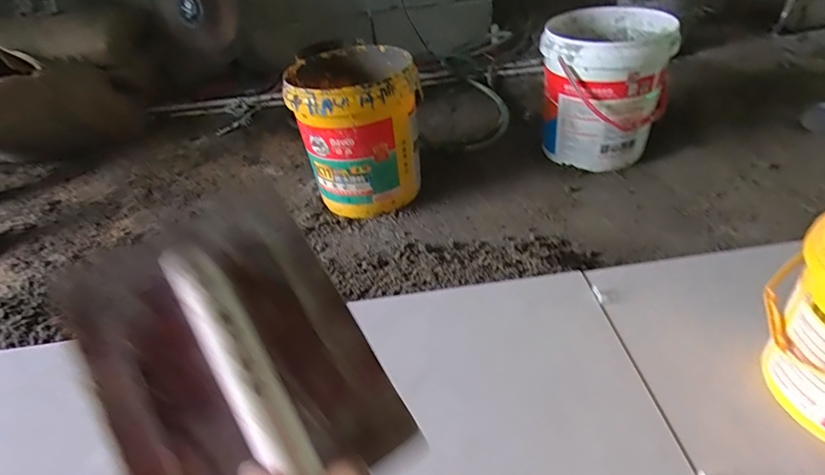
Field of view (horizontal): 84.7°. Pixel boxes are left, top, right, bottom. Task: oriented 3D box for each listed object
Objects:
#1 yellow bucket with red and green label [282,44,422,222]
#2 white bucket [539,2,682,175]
[{"bbox_3d":[-0.139,-0.280,1.201,0.307,0.341,0.334,-5,39,4],"label":"yellow bucket with red and green label"},{"bbox_3d":[0.516,-0.405,1.257,0.305,0.338,0.302,7,41,17],"label":"white bucket"}]

